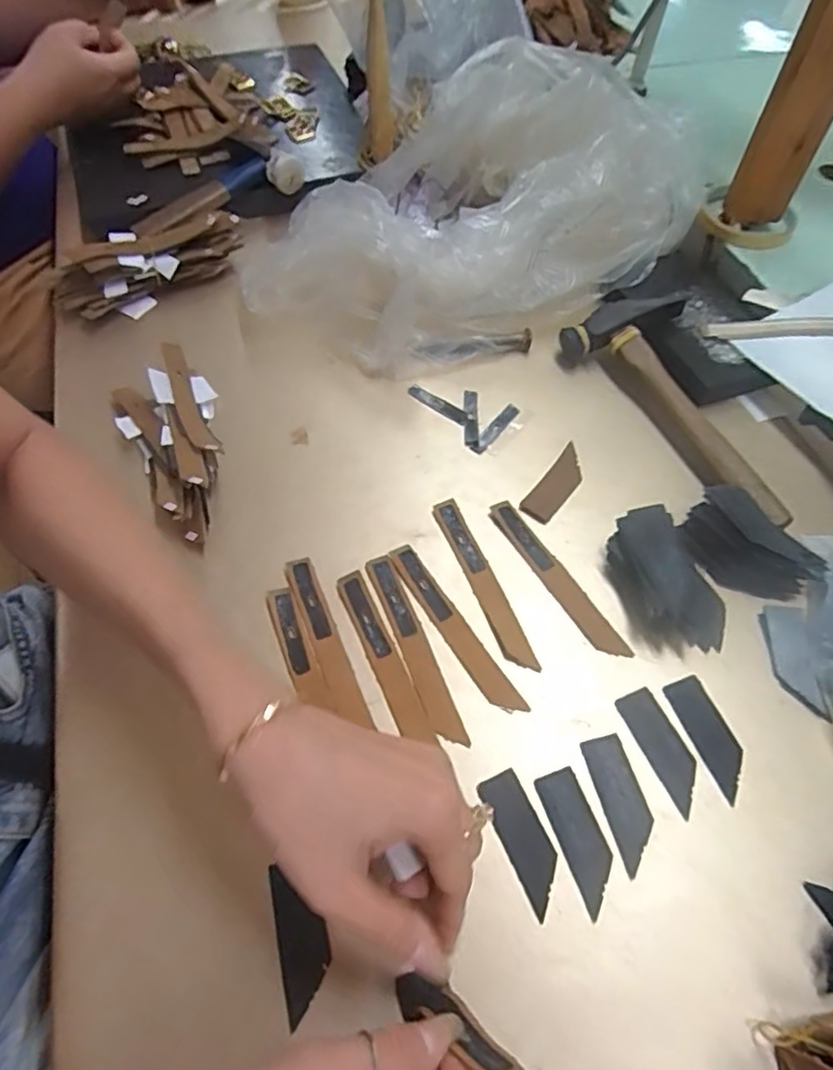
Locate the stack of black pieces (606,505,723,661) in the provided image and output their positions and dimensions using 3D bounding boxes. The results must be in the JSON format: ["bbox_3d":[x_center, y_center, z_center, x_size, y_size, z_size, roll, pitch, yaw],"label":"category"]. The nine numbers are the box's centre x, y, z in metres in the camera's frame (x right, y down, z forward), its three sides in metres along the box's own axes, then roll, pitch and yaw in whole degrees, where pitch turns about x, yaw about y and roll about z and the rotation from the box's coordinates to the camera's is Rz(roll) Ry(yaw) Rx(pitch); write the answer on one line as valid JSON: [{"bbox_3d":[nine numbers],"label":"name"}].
[{"bbox_3d":[0.155,0.025,0.387,0.058,0.035,0.088,-13,58,-9],"label":"stack of black pieces"}]

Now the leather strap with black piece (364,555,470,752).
[{"bbox_3d":[-0.002,0.064,0.376,0.017,0.004,0.124,-19,59,-12],"label":"leather strap with black piece"}]

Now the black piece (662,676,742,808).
[{"bbox_3d":[0.161,0.109,0.349,0.025,0.004,0.063,-17,59,-11],"label":"black piece"}]

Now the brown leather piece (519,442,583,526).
[{"bbox_3d":[0.099,-0.036,0.448,0.023,0.005,0.070,32,63,19],"label":"brown leather piece"}]

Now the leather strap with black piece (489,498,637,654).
[{"bbox_3d":[0.088,0.026,0.402,0.018,0.004,0.125,-27,61,-17],"label":"leather strap with black piece"}]

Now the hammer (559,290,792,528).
[{"bbox_3d":[0.202,-0.104,0.462,0.082,0.030,0.218,-25,61,-15],"label":"hammer"}]

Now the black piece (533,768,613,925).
[{"bbox_3d":[0.082,0.151,0.320,0.023,0.004,0.064,-16,59,-11],"label":"black piece"}]

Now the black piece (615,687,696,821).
[{"bbox_3d":[0.133,0.114,0.344,0.024,0.004,0.063,-21,60,-13],"label":"black piece"}]

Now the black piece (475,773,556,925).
[{"bbox_3d":[0.053,0.152,0.320,0.023,0.004,0.064,-21,60,-14],"label":"black piece"}]

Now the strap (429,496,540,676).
[{"bbox_3d":[0.042,0.029,0.401,0.018,0.004,0.125,-18,59,-12],"label":"strap"}]

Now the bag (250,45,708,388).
[{"bbox_3d":[0.039,-0.279,0.531,0.360,0.122,0.225,-14,58,-9],"label":"bag"}]

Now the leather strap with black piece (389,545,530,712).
[{"bbox_3d":[0.020,0.054,0.383,0.019,0.004,0.124,-28,62,-17],"label":"leather strap with black piece"}]

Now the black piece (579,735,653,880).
[{"bbox_3d":[0.107,0.137,0.330,0.023,0.004,0.064,-11,58,-7],"label":"black piece"}]

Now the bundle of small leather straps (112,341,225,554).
[{"bbox_3d":[-0.166,-0.066,0.447,0.068,0.031,0.168,-23,60,-15],"label":"bundle of small leather straps"}]

